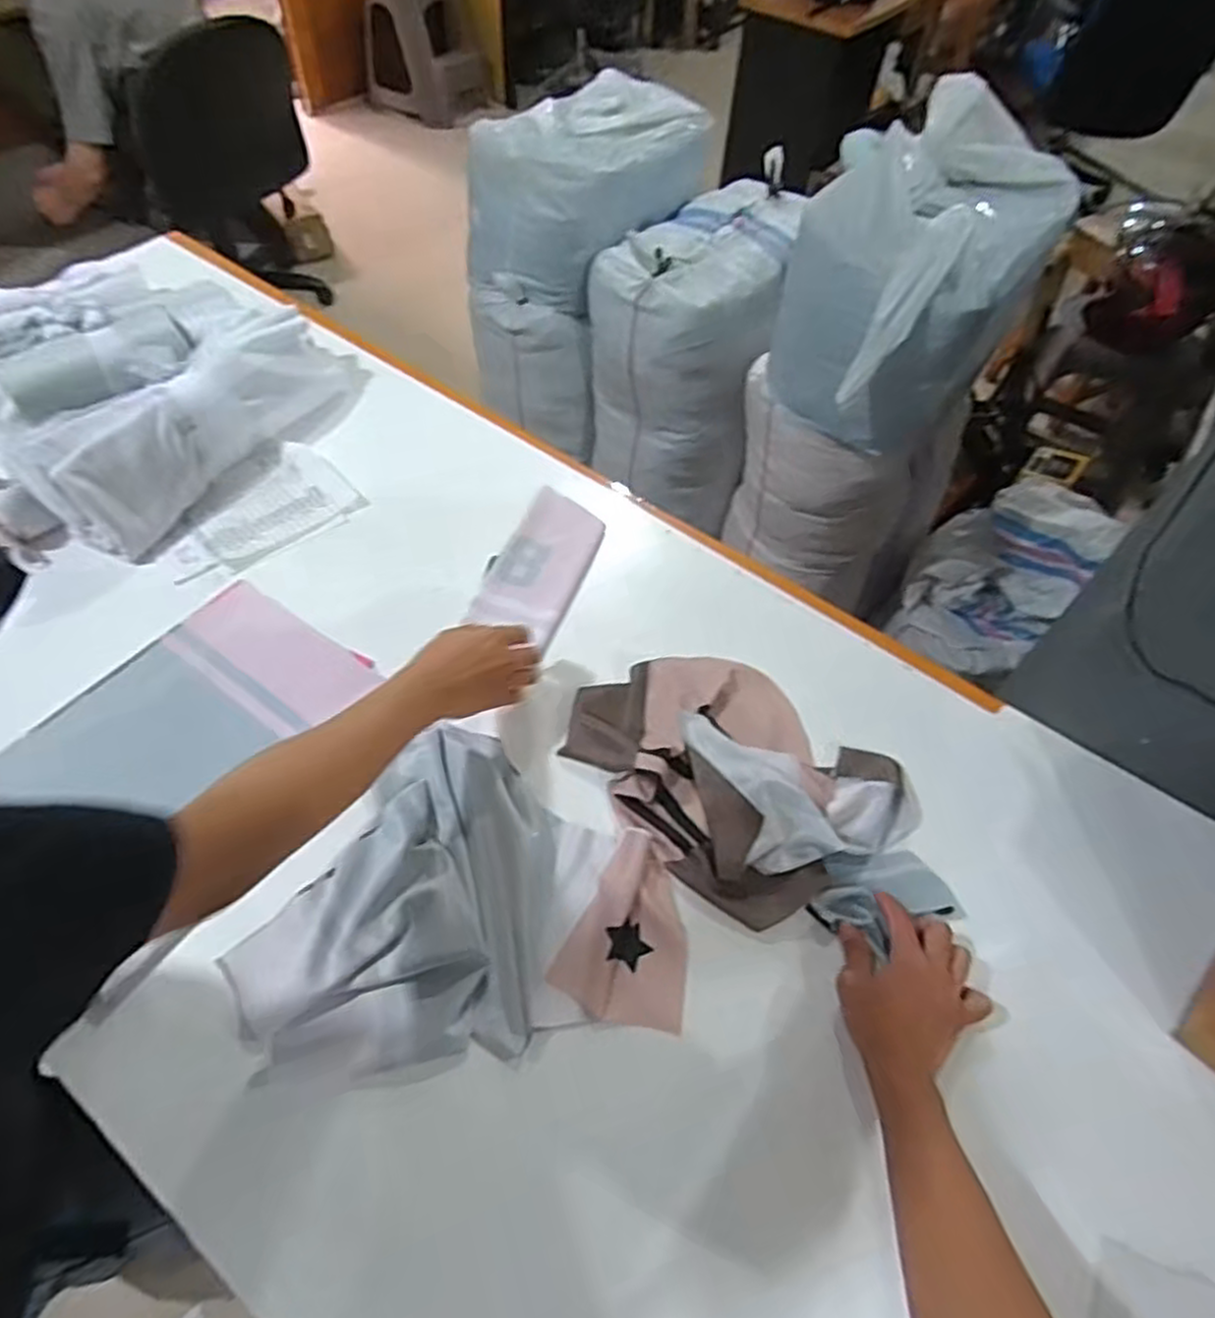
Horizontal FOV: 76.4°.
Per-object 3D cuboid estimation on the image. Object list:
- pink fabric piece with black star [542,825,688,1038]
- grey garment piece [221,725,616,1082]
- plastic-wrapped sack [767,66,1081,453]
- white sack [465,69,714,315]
[{"bbox_3d":[0.018,0.229,0.665,0.105,0.035,0.151,9,55,3],"label":"pink fabric piece with black star"},{"bbox_3d":[-0.139,0.216,0.651,0.237,0.033,0.293,30,58,17],"label":"grey garment piece"},{"bbox_3d":[0.510,-0.632,1.274,0.312,0.377,0.513,35,60,19],"label":"plastic-wrapped sack"},{"bbox_3d":[-0.047,-0.920,1.507,0.306,0.267,0.410,30,58,17],"label":"white sack"}]

